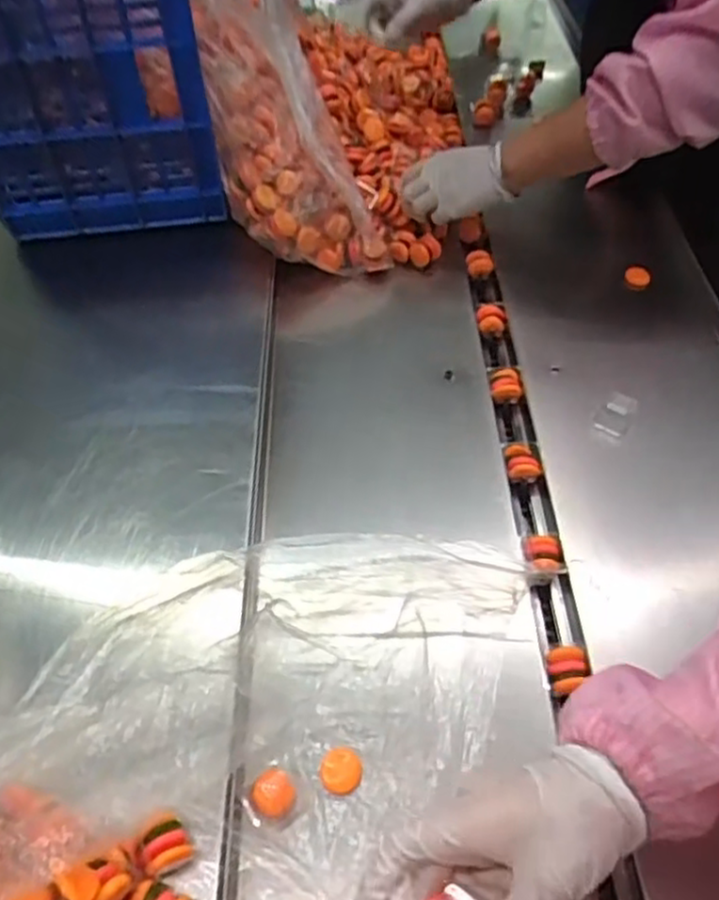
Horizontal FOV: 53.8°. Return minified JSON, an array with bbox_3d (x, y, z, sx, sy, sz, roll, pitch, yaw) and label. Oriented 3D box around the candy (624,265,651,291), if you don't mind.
[{"bbox_3d":[0.335,-0.209,0.853,0.029,0.025,0.021,19,54,17],"label":"candy"}]

